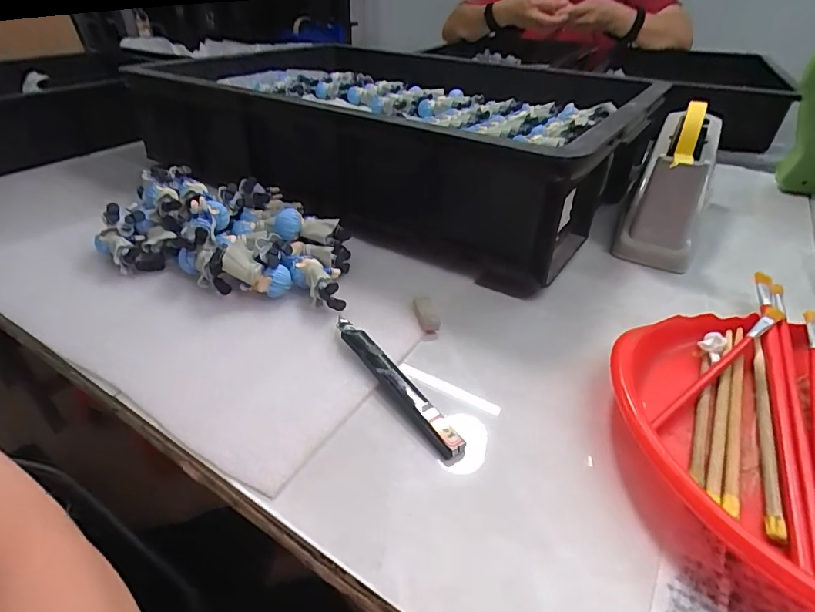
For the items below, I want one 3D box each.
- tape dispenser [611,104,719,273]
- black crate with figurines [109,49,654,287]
[{"bbox_3d":[0.273,-0.130,0.470,0.074,0.107,0.149,20,40,24],"label":"tape dispenser"},{"bbox_3d":[-0.044,-0.271,0.650,0.695,0.125,0.441,21,41,26],"label":"black crate with figurines"}]

